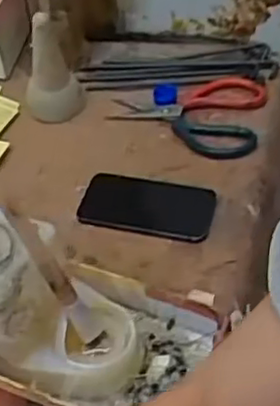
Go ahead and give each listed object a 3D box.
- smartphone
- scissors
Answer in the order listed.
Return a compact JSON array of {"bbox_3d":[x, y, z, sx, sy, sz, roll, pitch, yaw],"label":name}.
[{"bbox_3d":[0.008,0.001,0.778,0.147,0.008,0.082,10,49,14],"label":"smartphone"},{"bbox_3d":[0.070,-0.123,0.871,0.184,0.015,0.144,20,52,21],"label":"scissors"}]

